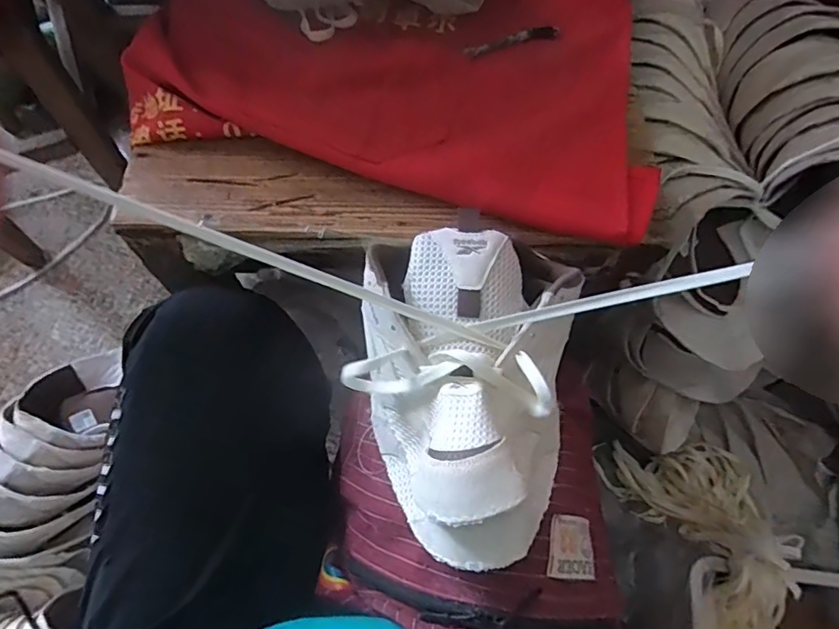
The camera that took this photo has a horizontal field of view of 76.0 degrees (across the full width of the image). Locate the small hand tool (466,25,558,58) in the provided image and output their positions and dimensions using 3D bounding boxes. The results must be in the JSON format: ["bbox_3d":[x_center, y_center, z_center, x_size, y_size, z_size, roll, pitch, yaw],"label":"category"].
[{"bbox_3d":[0.081,-0.240,0.470,0.087,0.004,0.014,-16,71,-8],"label":"small hand tool"}]

